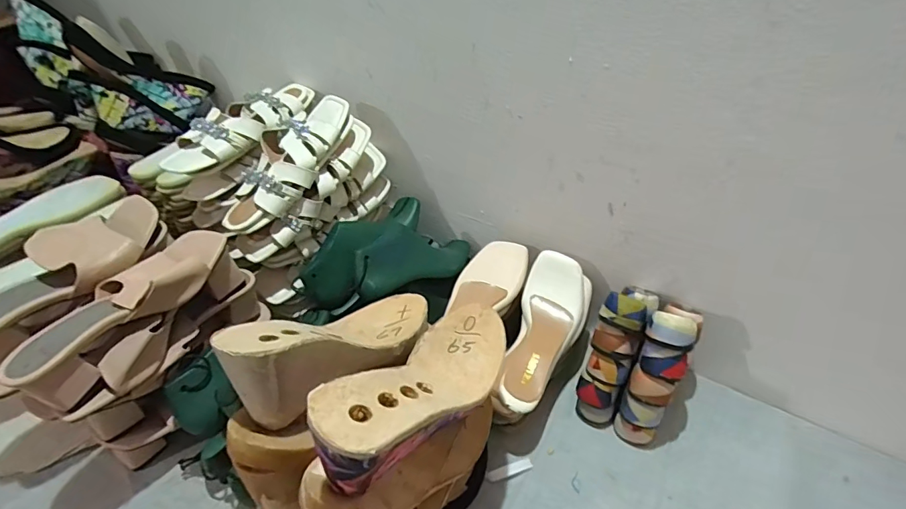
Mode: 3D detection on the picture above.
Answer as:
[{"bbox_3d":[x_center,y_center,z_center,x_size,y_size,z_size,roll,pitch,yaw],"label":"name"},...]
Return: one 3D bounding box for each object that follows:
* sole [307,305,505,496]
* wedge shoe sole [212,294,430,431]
[{"bbox_3d":[-0.026,0.120,0.405,0.083,0.088,0.251,20,17,23],"label":"sole"},{"bbox_3d":[-0.113,0.096,0.448,0.085,0.087,0.234,25,17,27],"label":"wedge shoe sole"}]

